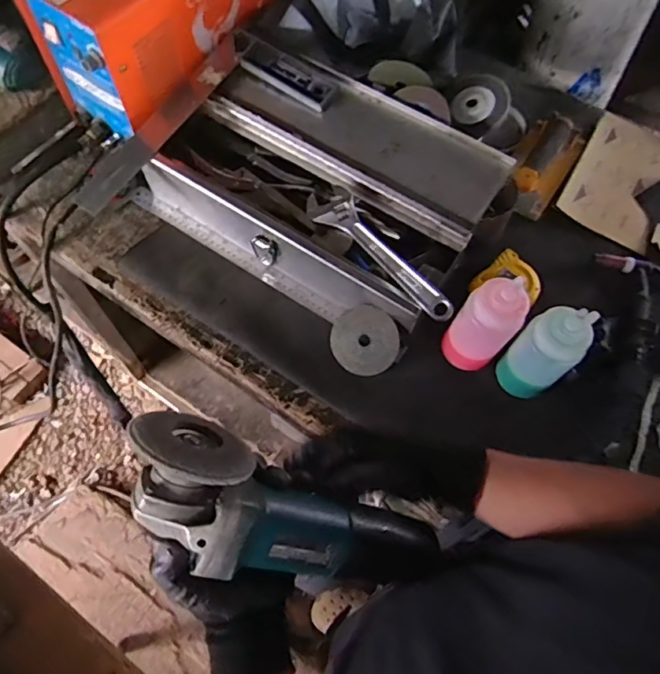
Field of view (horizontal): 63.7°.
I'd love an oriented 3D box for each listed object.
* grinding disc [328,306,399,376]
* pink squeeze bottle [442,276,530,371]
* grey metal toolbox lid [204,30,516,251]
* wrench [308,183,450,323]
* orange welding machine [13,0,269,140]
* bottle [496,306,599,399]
[{"bbox_3d":[0.044,0.005,0.683,0.088,0.014,0.089,1,93,24],"label":"grinding disc"},{"bbox_3d":[0.185,-0.012,0.639,0.064,0.162,0.051,42,70,16],"label":"pink squeeze bottle"},{"bbox_3d":[0.034,-0.280,0.738,0.412,0.040,0.146,34,84,12],"label":"grey metal toolbox lid"},{"bbox_3d":[0.059,-0.105,0.677,0.056,0.022,0.245,-42,70,12],"label":"wrench"},{"bbox_3d":[-0.228,-0.492,0.770,0.162,0.202,0.367,38,69,15],"label":"orange welding machine"},{"bbox_3d":[0.250,0.017,0.622,0.058,0.168,0.063,1,64,-2],"label":"bottle"}]

